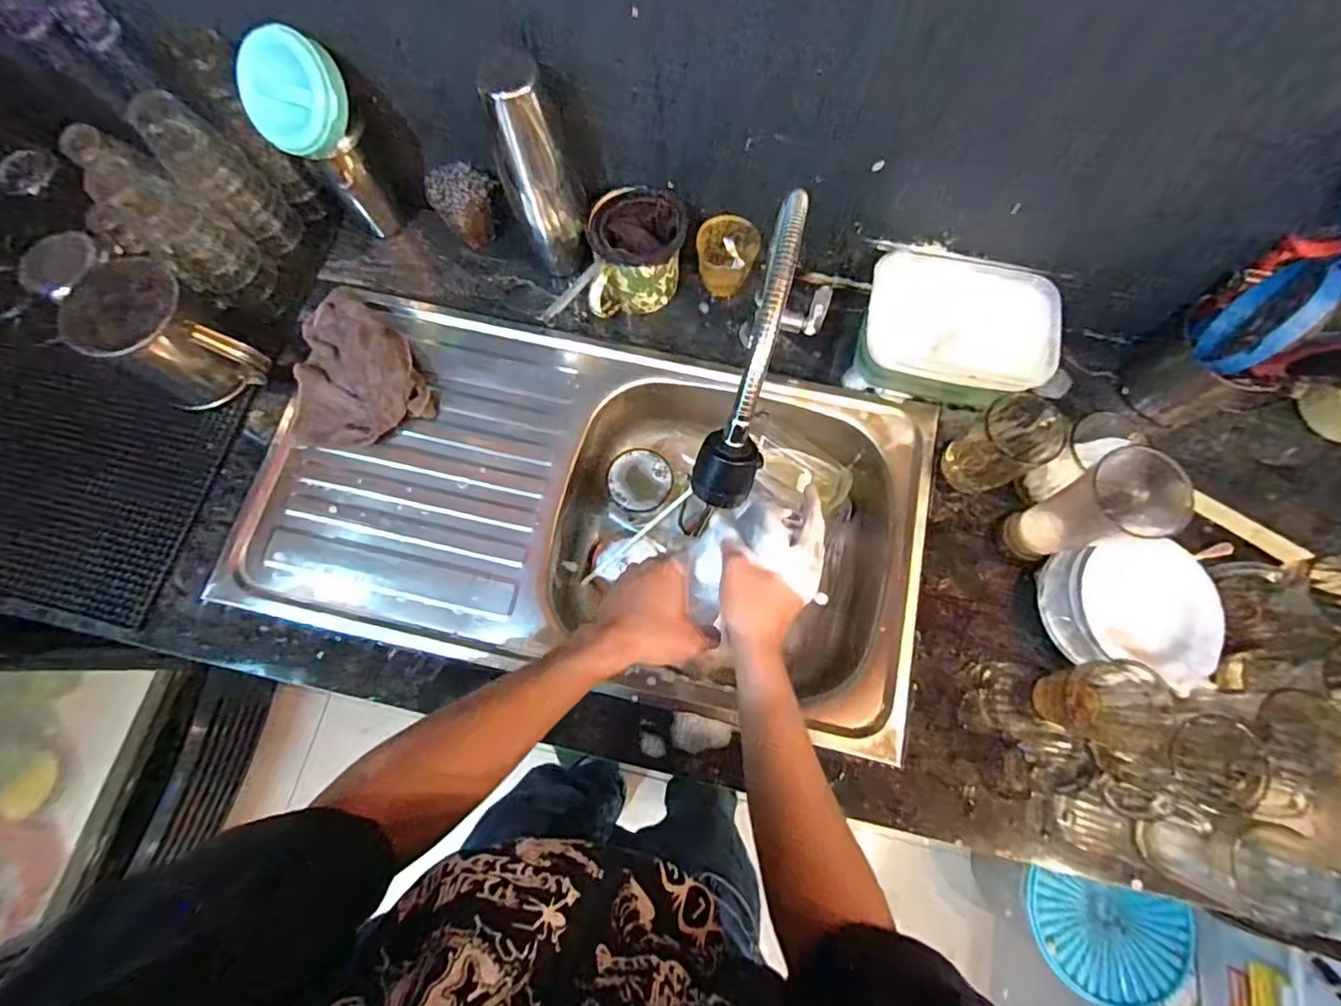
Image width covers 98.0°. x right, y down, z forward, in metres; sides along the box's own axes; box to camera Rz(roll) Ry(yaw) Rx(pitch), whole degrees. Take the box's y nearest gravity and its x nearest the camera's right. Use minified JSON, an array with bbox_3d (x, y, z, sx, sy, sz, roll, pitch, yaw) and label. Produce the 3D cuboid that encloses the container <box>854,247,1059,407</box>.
[{"bbox_3d":[0.318,-0.196,0.666,0.192,0.083,0.151,9,75,3],"label":"container"}]

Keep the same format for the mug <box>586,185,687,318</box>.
[{"bbox_3d":[-0.040,-0.289,0.677,0.105,0.103,0.120,-4,75,-1],"label":"mug"}]

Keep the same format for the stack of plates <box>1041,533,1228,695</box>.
[{"bbox_3d":[0.467,0.111,0.593,0.162,0.067,0.146,-3,75,0],"label":"stack of plates"}]

